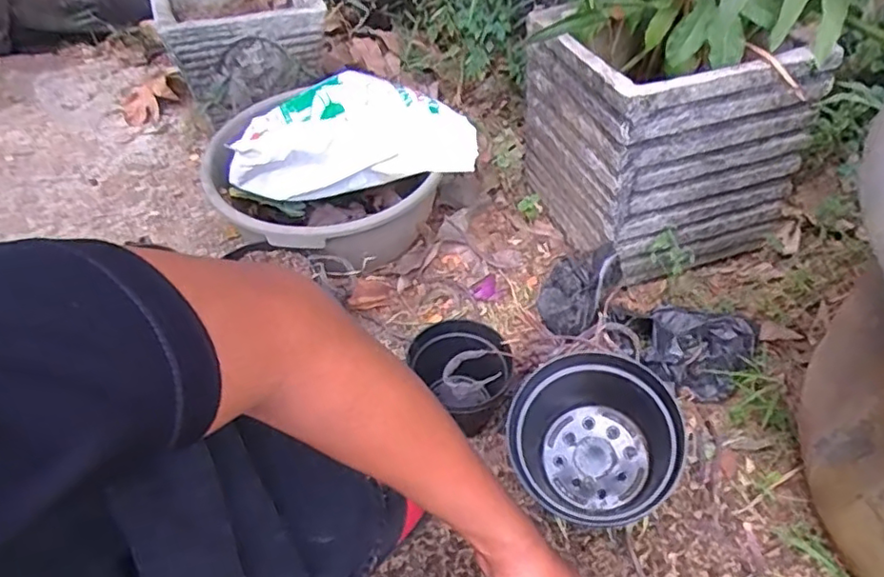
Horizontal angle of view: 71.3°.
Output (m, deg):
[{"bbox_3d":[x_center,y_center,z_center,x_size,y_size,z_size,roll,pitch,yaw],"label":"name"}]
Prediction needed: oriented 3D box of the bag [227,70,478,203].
[{"bbox_3d":[-0.137,-0.260,1.015,0.370,0.098,0.262,1,49,0],"label":"bag"}]

